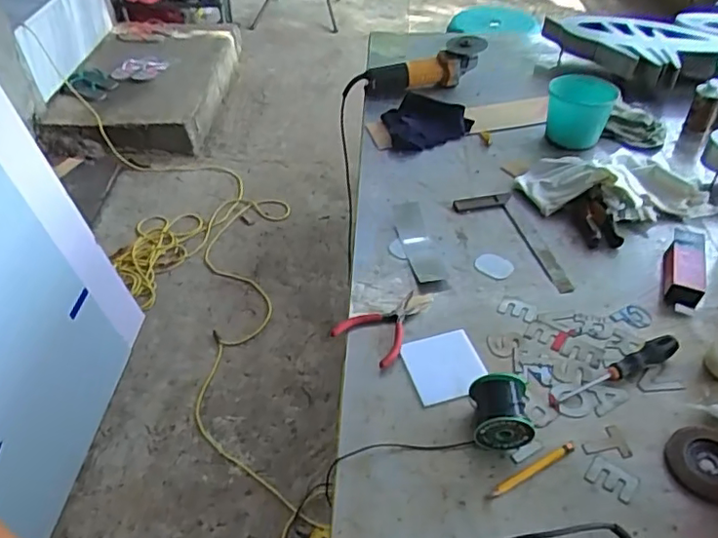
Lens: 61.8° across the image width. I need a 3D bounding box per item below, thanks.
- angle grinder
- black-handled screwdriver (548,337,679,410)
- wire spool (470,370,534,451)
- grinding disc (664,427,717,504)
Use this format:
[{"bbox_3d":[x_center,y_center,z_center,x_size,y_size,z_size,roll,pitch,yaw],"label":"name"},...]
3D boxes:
[{"bbox_3d":[0.153,-0.474,1.410,0.295,0.105,0.120,-13,43,-10],"label":"angle grinder"},{"bbox_3d":[0.345,0.136,0.805,0.206,0.032,0.027,-17,46,-18],"label":"black-handled screwdriver"},{"bbox_3d":[0.175,0.177,0.743,0.069,0.066,0.072,1,43,1],"label":"wire spool"},{"bbox_3d":[0.422,0.235,0.723,0.091,0.006,0.096,0,43,0],"label":"grinding disc"}]

